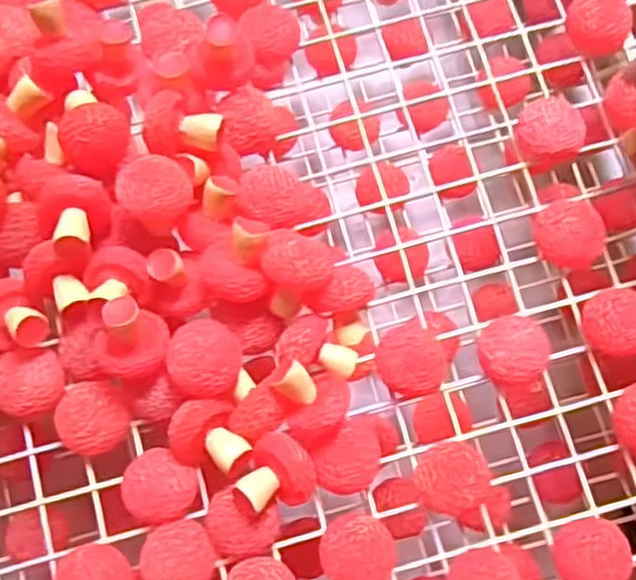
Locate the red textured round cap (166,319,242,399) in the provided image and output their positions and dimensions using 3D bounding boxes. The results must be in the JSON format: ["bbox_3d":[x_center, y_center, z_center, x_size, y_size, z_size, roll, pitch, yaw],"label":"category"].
[{"bbox_3d":[-0.033,0.020,0.220,0.021,0.011,0.022,0,76,-2],"label":"red textured round cap"}]

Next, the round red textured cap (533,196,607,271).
[{"bbox_3d":[0.080,-0.017,0.239,0.022,0.013,0.021,0,76,-2],"label":"round red textured cap"}]

